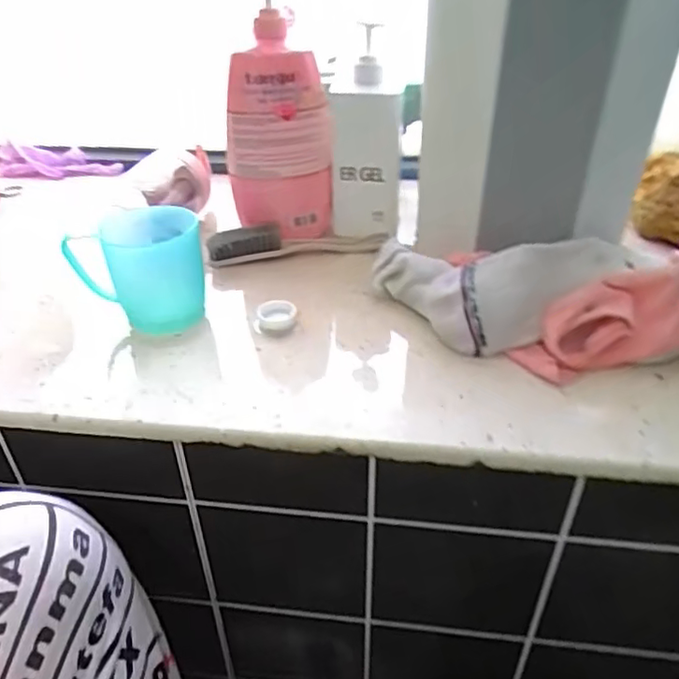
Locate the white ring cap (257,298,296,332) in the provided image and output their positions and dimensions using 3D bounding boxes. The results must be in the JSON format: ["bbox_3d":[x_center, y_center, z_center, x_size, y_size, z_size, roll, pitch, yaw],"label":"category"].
[{"bbox_3d":[-0.057,-0.023,0.552,0.034,0.014,0.029,17,40,21],"label":"white ring cap"}]

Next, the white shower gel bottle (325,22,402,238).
[{"bbox_3d":[0.030,-0.216,0.647,0.073,0.208,0.080,4,37,5],"label":"white shower gel bottle"}]

